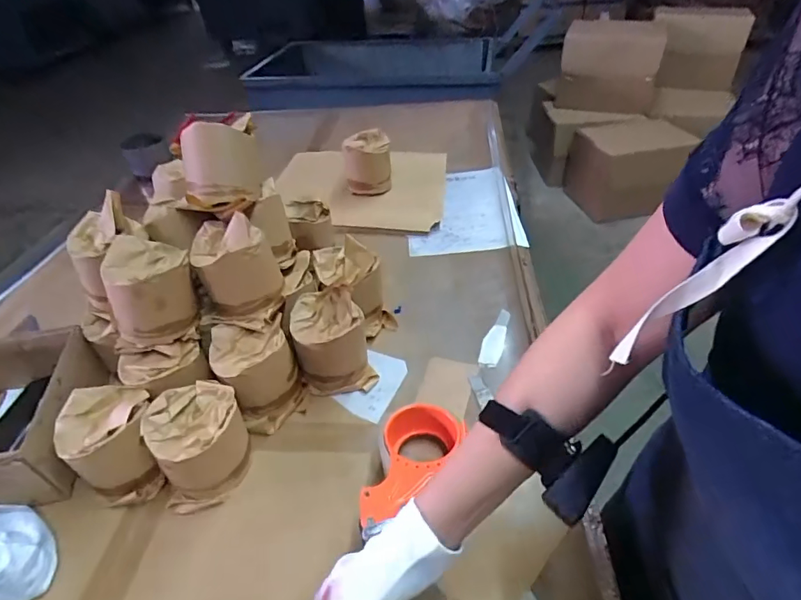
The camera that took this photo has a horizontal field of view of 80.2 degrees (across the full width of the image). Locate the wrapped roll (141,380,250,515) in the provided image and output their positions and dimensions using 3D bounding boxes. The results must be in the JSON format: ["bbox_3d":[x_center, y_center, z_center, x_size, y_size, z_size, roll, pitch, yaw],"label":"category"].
[{"bbox_3d":[-0.221,0.155,0.529,0.095,0.091,0.093,-20,44,-17],"label":"wrapped roll"}]

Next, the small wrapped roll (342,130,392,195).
[{"bbox_3d":[-0.069,-0.291,1.013,0.095,0.102,0.091,-5,42,-2],"label":"small wrapped roll"}]

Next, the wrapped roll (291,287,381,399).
[{"bbox_3d":[-0.091,0.051,0.620,0.090,0.104,0.092,-14,43,-11],"label":"wrapped roll"}]

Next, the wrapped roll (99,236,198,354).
[{"bbox_3d":[-0.301,-0.007,0.587,0.095,0.105,0.099,-2,42,2],"label":"wrapped roll"}]

